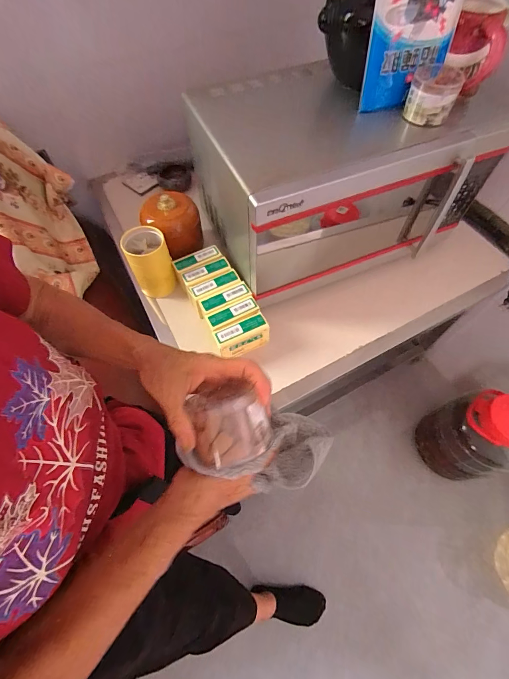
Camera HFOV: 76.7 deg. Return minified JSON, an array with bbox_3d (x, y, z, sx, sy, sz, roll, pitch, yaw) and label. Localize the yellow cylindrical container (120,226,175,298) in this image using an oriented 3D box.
[{"bbox_3d":[-0.222,-0.165,0.693,0.083,0.127,0.084,-15,61,-7],"label":"yellow cylindrical container"}]

